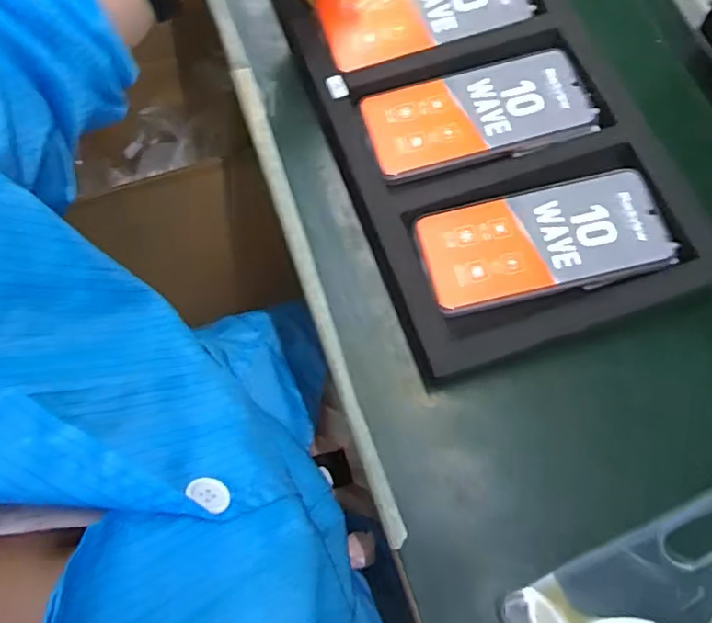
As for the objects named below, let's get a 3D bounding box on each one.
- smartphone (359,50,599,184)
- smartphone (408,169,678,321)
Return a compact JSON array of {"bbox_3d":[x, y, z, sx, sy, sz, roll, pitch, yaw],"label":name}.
[{"bbox_3d":[0.091,-0.148,0.441,0.165,0.006,0.080,-15,72,-3],"label":"smartphone"},{"bbox_3d":[0.130,-0.048,0.405,0.164,0.007,0.077,-13,72,-2],"label":"smartphone"}]

